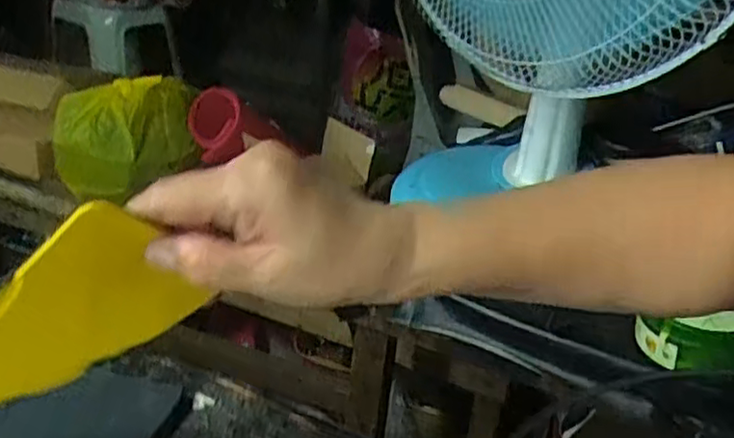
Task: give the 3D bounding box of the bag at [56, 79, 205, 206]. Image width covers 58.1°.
[{"bbox_3d":[-0.384,-0.124,1.071,0.222,0.181,0.159,-9,32,-21],"label":"bag"}]

